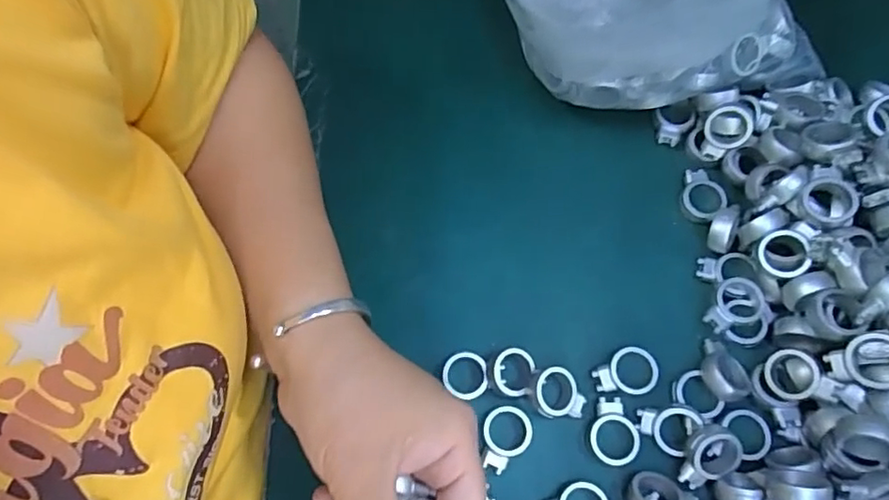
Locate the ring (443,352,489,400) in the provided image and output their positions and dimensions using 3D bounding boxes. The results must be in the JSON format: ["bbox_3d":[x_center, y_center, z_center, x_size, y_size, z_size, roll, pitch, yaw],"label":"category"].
[{"bbox_3d":[0.011,0.069,0.314,0.025,0.004,0.025,0,81,2],"label":"ring"}]

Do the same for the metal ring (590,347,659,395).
[{"bbox_3d":[0.099,0.067,0.315,0.034,0.009,0.025,-18,70,-5],"label":"metal ring"}]

